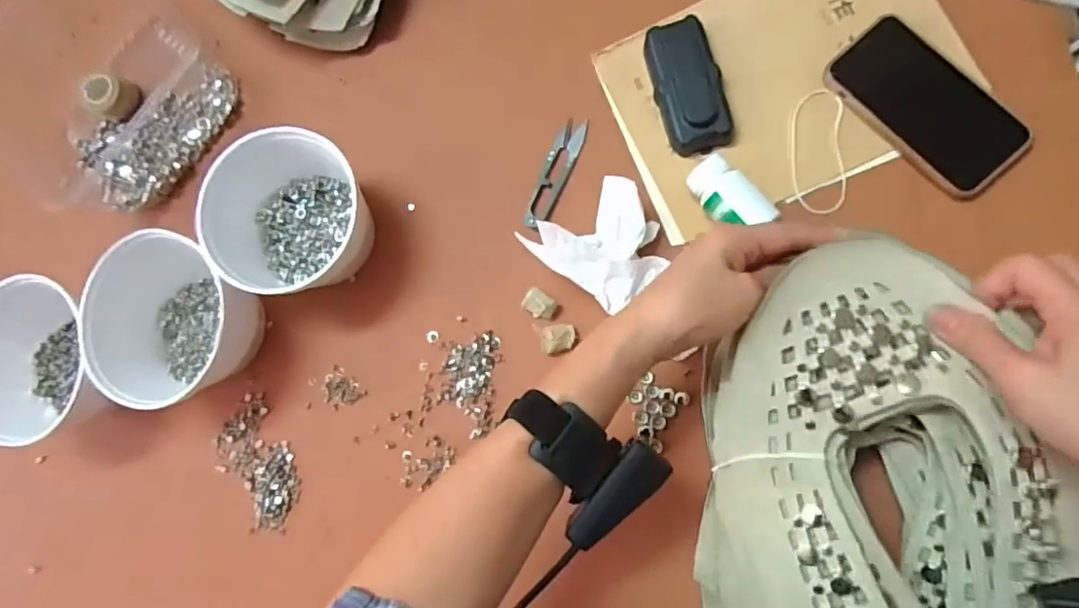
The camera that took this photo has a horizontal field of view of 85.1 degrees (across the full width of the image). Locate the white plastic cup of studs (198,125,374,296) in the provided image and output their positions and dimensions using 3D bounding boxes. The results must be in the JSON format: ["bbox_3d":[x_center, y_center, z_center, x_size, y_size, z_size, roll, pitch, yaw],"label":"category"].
[{"bbox_3d":[-0.202,-0.071,0.481,0.116,0.081,0.124,37,89,13],"label":"white plastic cup of studs"}]

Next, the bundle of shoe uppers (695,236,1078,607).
[{"bbox_3d":[0.200,0.100,0.359,0.193,0.077,0.254,-4,83,6],"label":"bundle of shoe uppers"}]

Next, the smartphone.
[{"bbox_3d":[0.297,-0.153,0.456,0.074,0.015,0.146,-43,80,1],"label":"smartphone"}]

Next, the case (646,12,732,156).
[{"bbox_3d":[0.120,-0.176,0.474,0.049,0.027,0.106,-15,82,5],"label":"case"}]

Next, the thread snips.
[{"bbox_3d":[0.013,-0.110,0.493,0.023,0.010,0.100,24,87,9],"label":"thread snips"}]

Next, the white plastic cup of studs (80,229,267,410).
[{"bbox_3d":[-0.288,0.015,0.486,0.119,0.083,0.136,2,81,10],"label":"white plastic cup of studs"}]

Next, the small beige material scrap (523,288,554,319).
[{"bbox_3d":[0.000,0.001,0.474,0.024,0.019,0.020,33,88,9],"label":"small beige material scrap"}]

